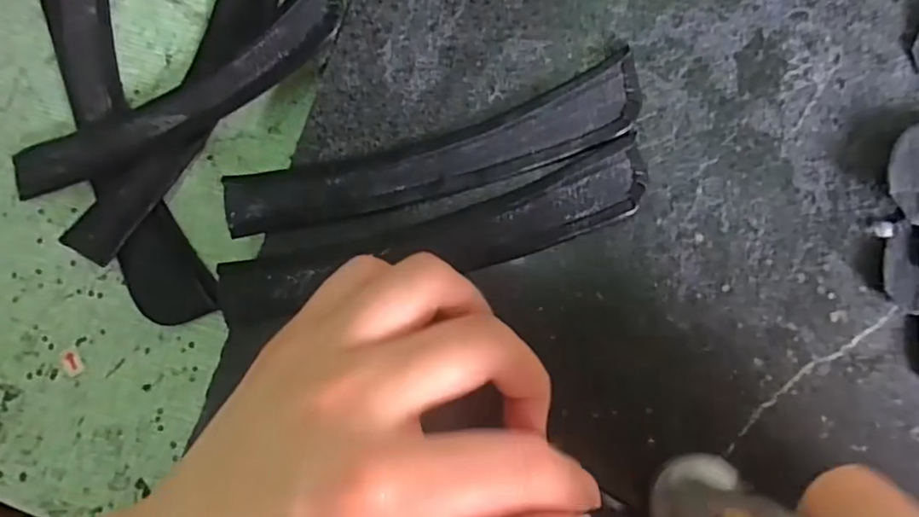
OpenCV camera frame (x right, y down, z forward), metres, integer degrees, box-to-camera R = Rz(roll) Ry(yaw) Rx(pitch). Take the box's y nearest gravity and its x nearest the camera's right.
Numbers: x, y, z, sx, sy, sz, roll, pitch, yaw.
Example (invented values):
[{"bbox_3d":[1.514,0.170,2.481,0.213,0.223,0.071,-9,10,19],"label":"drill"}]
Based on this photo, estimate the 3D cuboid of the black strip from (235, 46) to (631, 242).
[{"bbox_3d":[-0.010,-0.037,0.211,0.153,0.012,0.030,-15,84,6],"label":"black strip"}]

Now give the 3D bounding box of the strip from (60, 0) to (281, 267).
[{"bbox_3d":[-0.112,-0.071,0.242,0.029,0.021,0.155,23,90,8],"label":"strip"}]

